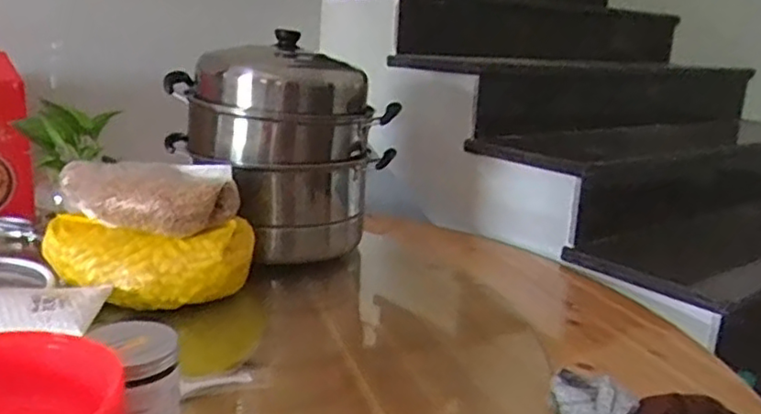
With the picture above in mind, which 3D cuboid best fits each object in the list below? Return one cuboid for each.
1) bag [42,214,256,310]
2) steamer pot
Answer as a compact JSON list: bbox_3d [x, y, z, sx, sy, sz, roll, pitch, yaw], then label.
[{"bbox_3d":[-0.299,0.068,0.848,0.257,0.093,0.109,0,15,-12],"label":"bag"},{"bbox_3d":[-0.171,-0.098,1.106,0.292,0.321,0.273,-8,18,-36],"label":"steamer pot"}]

